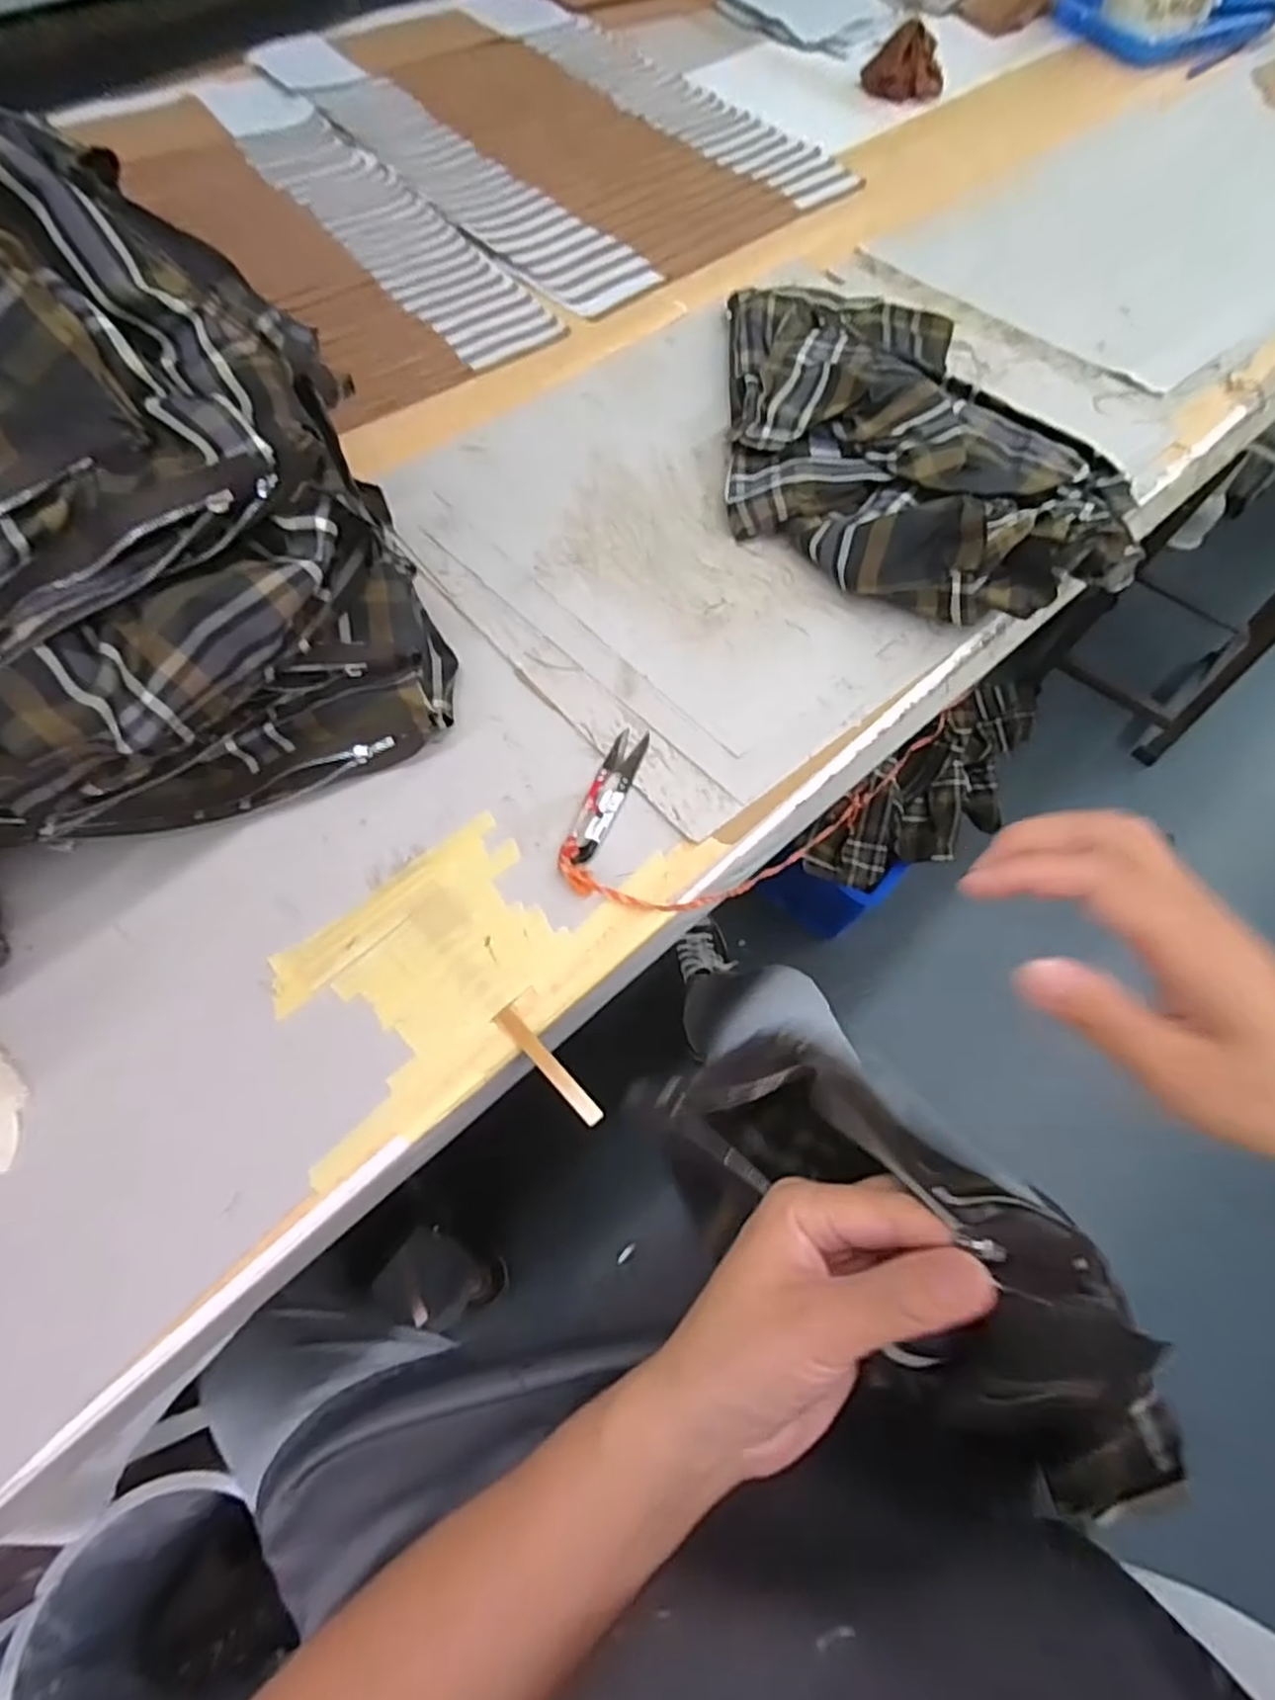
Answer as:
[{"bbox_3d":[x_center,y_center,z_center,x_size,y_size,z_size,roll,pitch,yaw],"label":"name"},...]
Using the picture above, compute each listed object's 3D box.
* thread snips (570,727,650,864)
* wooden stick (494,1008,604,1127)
[{"bbox_3d":[-0.019,-0.036,0.469,0.022,0.008,0.103,18,65,8],"label":"thread snips"},{"bbox_3d":[-0.048,0.117,0.395,0.011,0.008,0.079,-41,71,-18],"label":"wooden stick"}]

